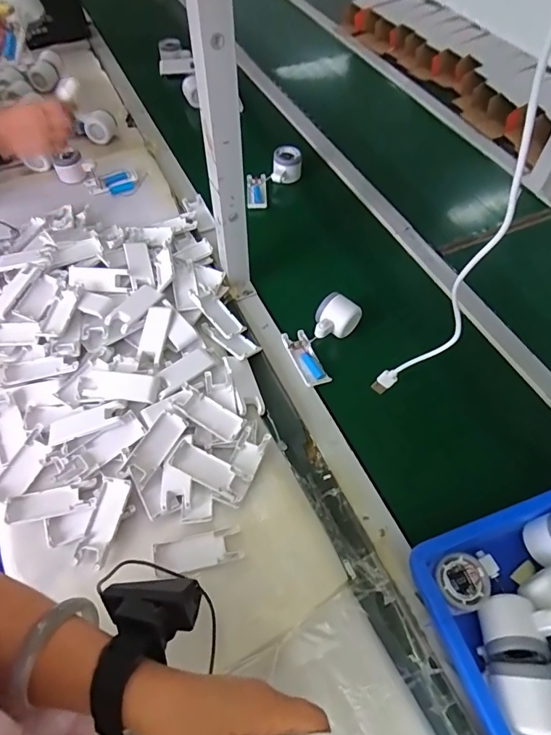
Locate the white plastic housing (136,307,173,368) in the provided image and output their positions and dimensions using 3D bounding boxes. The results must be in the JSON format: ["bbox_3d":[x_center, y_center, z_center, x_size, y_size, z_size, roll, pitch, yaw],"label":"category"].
[{"bbox_3d":[-0.184,-0.049,0.681,0.036,0.015,0.100,5,56,3],"label":"white plastic housing"}]

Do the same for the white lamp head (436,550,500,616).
[{"bbox_3d":[0.213,0.241,0.507,0.078,0.054,0.053,-17,58,-11],"label":"white lamp head"}]

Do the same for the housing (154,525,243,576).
[{"bbox_3d":[-0.090,0.219,0.531,0.100,0.011,0.039,-11,57,-8],"label":"housing"}]

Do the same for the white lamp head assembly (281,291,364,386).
[{"bbox_3d":[0.067,-0.050,0.696,0.098,0.056,0.143,29,61,18],"label":"white lamp head assembly"}]

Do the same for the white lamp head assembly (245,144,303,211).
[{"bbox_3d":[-0.004,-0.396,0.955,0.080,0.049,0.175,39,81,23],"label":"white lamp head assembly"}]

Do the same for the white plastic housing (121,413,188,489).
[{"bbox_3d":[-0.157,0.105,0.583,0.040,0.014,0.102,34,63,1],"label":"white plastic housing"}]

